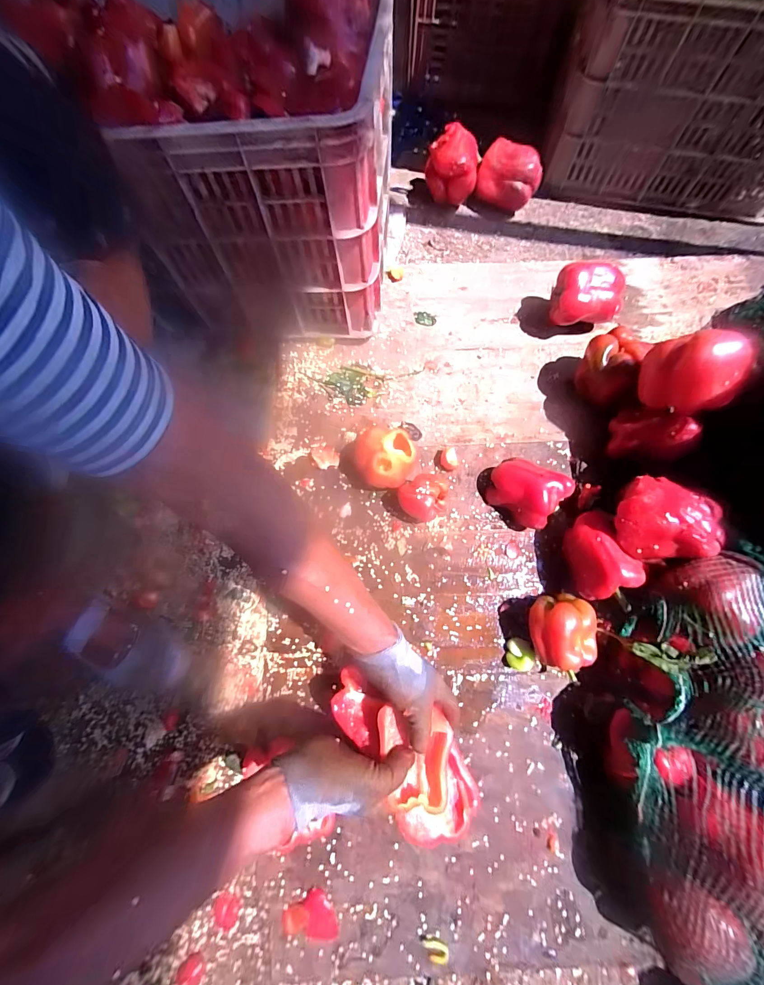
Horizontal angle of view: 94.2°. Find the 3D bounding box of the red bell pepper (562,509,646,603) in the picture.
[{"bbox_3d":[0.289,0.085,0.488,0.067,0.083,0.107,-12,74,-3],"label":"red bell pepper"}]

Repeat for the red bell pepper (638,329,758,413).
[{"bbox_3d":[0.410,-0.159,0.461,0.097,0.078,0.106,-22,74,-6],"label":"red bell pepper"}]

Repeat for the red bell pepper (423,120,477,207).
[{"bbox_3d":[0.140,-0.654,0.721,0.102,0.109,0.081,8,74,3],"label":"red bell pepper"}]

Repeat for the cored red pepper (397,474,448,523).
[{"bbox_3d":[0.061,0.007,0.524,0.068,0.062,0.064,-38,77,-10],"label":"cored red pepper"}]

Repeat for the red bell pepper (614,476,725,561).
[{"bbox_3d":[0.350,0.027,0.437,0.109,0.061,0.107,0,74,1],"label":"red bell pepper"}]

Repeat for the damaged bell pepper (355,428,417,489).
[{"bbox_3d":[0.006,-0.048,0.541,0.085,0.063,0.082,0,73,0],"label":"damaged bell pepper"}]

